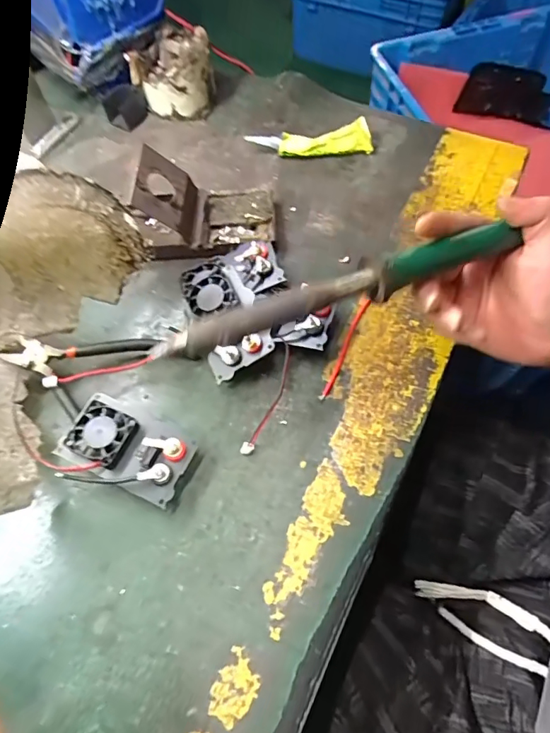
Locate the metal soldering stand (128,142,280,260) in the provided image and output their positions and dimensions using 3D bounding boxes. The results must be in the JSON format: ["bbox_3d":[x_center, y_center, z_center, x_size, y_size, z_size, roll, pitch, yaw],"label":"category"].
[{"bbox_3d":[-0.062,-0.150,0.434,0.122,0.079,0.080,-3,62,0],"label":"metal soldering stand"}]

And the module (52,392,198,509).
[{"bbox_3d":[-0.107,0.062,0.350,0.089,0.033,0.053,22,65,13],"label":"module"}]

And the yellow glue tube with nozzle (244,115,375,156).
[{"bbox_3d":[0.039,-0.241,0.505,0.131,0.027,0.027,-3,62,0],"label":"yellow glue tube with nozzle"}]

